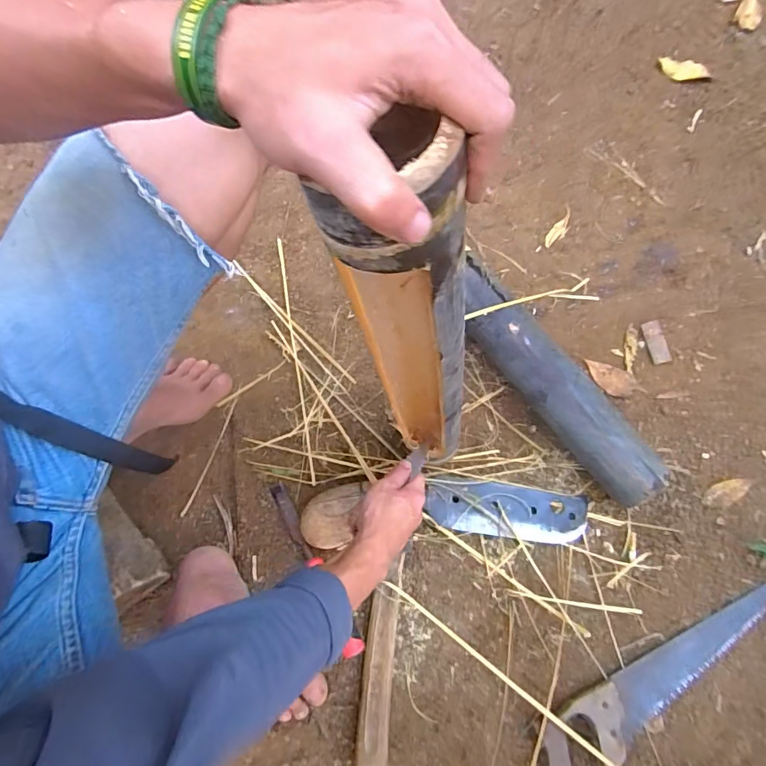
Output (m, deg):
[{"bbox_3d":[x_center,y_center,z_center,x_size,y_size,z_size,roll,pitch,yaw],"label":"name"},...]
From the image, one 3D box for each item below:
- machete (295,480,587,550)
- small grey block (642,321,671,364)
[{"bbox_3d":[0.085,0.170,0.614,0.382,0.033,0.088,-1,78,1],"label":"machete"},{"bbox_3d":[0.415,-0.061,0.702,0.031,0.004,0.065,-12,78,-2],"label":"small grey block"}]

